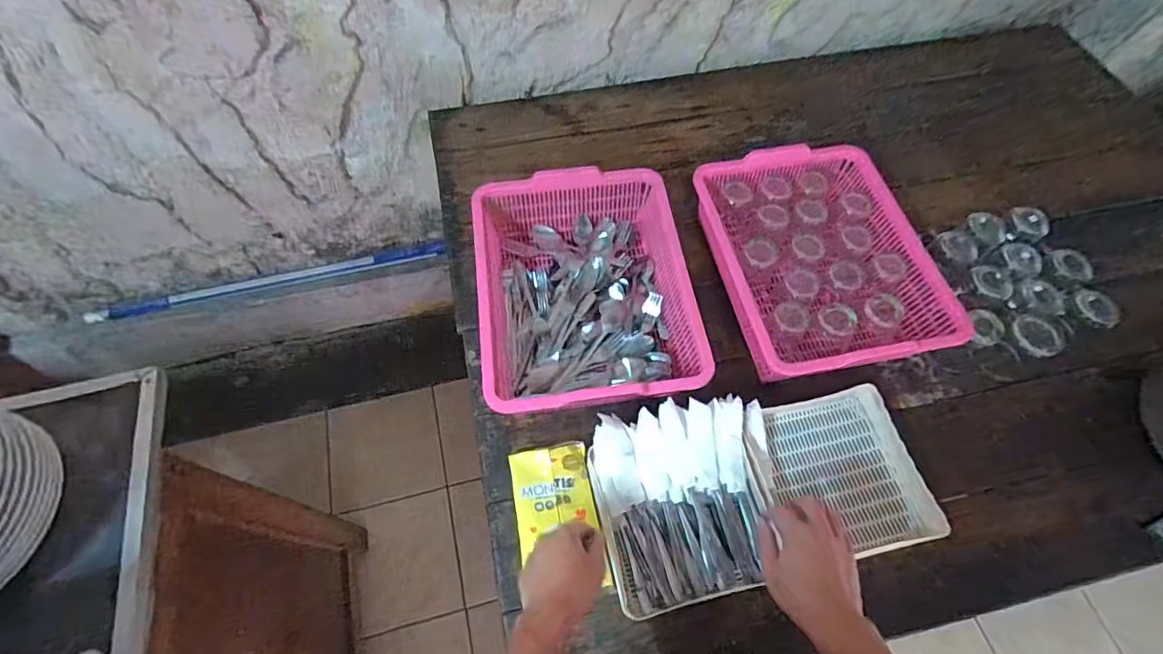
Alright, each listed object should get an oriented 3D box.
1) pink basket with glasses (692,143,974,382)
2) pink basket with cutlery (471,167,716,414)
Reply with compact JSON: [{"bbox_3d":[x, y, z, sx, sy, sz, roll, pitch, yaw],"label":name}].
[{"bbox_3d":[0.366,-0.113,0.856,0.323,0.093,0.398,-8,62,-6],"label":"pink basket with glasses"},{"bbox_3d":[0.001,-0.060,0.824,0.304,0.103,0.396,-6,62,-5],"label":"pink basket with cutlery"}]

